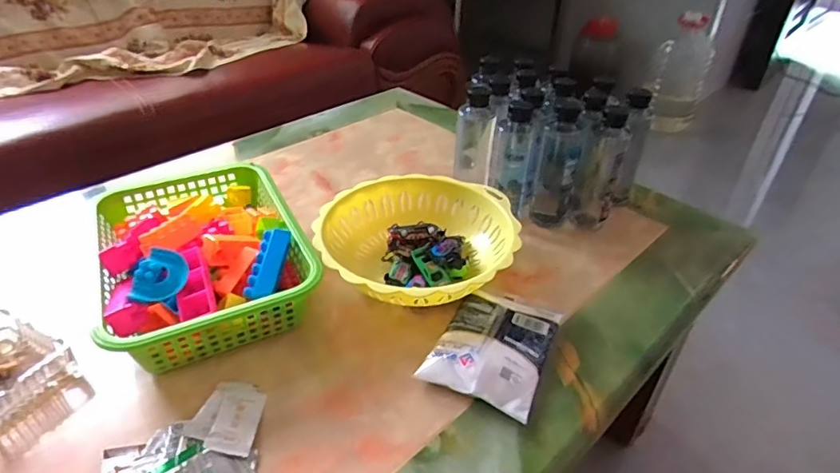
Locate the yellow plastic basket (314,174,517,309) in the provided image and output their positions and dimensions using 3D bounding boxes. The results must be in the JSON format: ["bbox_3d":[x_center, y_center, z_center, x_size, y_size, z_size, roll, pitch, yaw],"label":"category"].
[{"bbox_3d":[-0.002,0.012,0.664,0.236,0.074,0.224,1,36,0],"label":"yellow plastic basket"}]

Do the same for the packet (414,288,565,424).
[{"bbox_3d":[0.084,0.111,0.566,0.112,0.033,0.160,17,39,20],"label":"packet"}]

